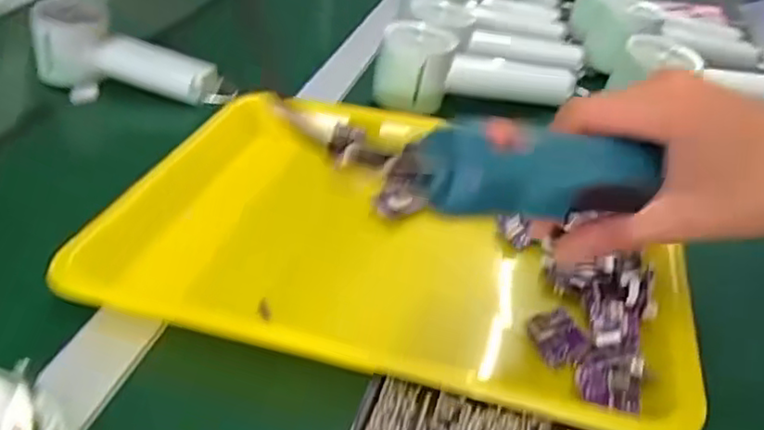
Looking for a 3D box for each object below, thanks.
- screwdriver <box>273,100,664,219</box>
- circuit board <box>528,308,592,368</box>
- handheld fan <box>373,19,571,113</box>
[{"bbox_3d":[0.046,-0.018,0.244,0.167,0.027,0.035,2,32,-25],"label":"screwdriver"},{"bbox_3d":[0.093,0.063,0.343,0.027,0.008,0.027,-12,37,-20],"label":"circuit board"},{"bbox_3d":[0.081,-0.131,0.575,0.174,0.059,0.063,-3,35,-8],"label":"handheld fan"}]

